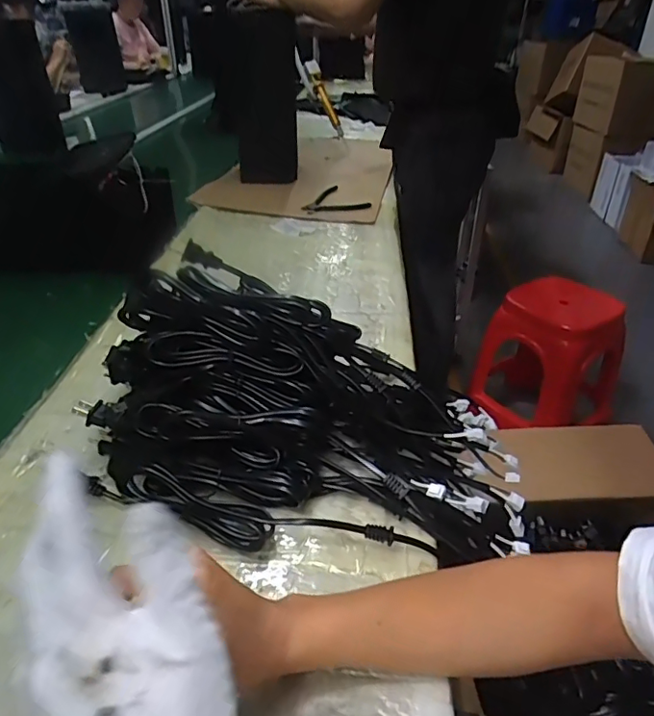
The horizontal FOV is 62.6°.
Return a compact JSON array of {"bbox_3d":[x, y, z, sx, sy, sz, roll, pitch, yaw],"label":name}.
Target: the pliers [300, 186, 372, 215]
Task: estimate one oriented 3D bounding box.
[{"bbox_3d":[0.011,-0.329,1.149,0.121,0.027,0.118,-23,41,-33],"label":"pliers"}]

